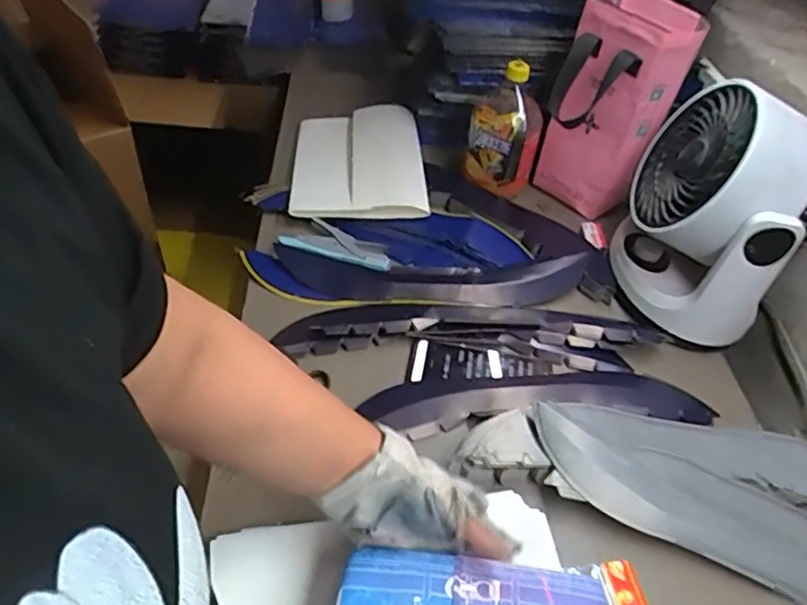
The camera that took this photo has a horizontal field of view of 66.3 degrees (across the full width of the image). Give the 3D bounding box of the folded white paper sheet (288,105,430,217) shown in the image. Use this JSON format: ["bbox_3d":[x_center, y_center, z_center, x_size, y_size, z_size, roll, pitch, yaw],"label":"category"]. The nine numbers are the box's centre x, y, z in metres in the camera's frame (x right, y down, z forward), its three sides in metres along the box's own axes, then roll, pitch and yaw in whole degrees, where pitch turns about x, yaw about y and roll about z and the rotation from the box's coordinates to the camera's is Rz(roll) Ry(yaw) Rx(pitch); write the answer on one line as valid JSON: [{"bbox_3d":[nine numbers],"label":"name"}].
[{"bbox_3d":[-0.073,-0.231,0.964,0.192,0.028,0.299,0,45,-7],"label":"folded white paper sheet"}]

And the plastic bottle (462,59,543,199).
[{"bbox_3d":[0.146,-0.246,0.889,0.101,0.176,0.070,9,44,2],"label":"plastic bottle"}]

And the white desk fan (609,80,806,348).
[{"bbox_3d":[0.363,-0.113,0.742,0.155,0.249,0.206,17,45,10],"label":"white desk fan"}]

